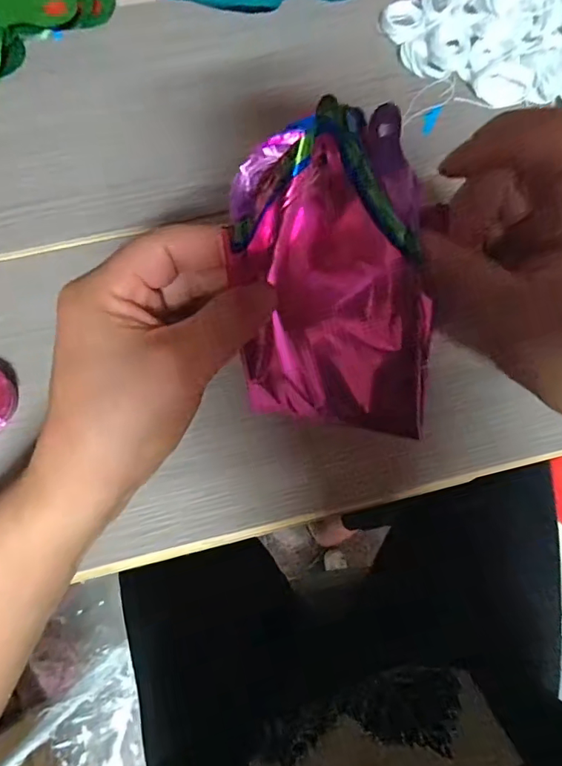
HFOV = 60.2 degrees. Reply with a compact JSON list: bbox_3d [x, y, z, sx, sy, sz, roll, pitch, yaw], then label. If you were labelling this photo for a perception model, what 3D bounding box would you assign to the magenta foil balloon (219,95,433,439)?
[{"bbox_3d":[0.018,-0.037,0.205,0.081,0.133,0.022,11,39,27],"label":"magenta foil balloon"}]

